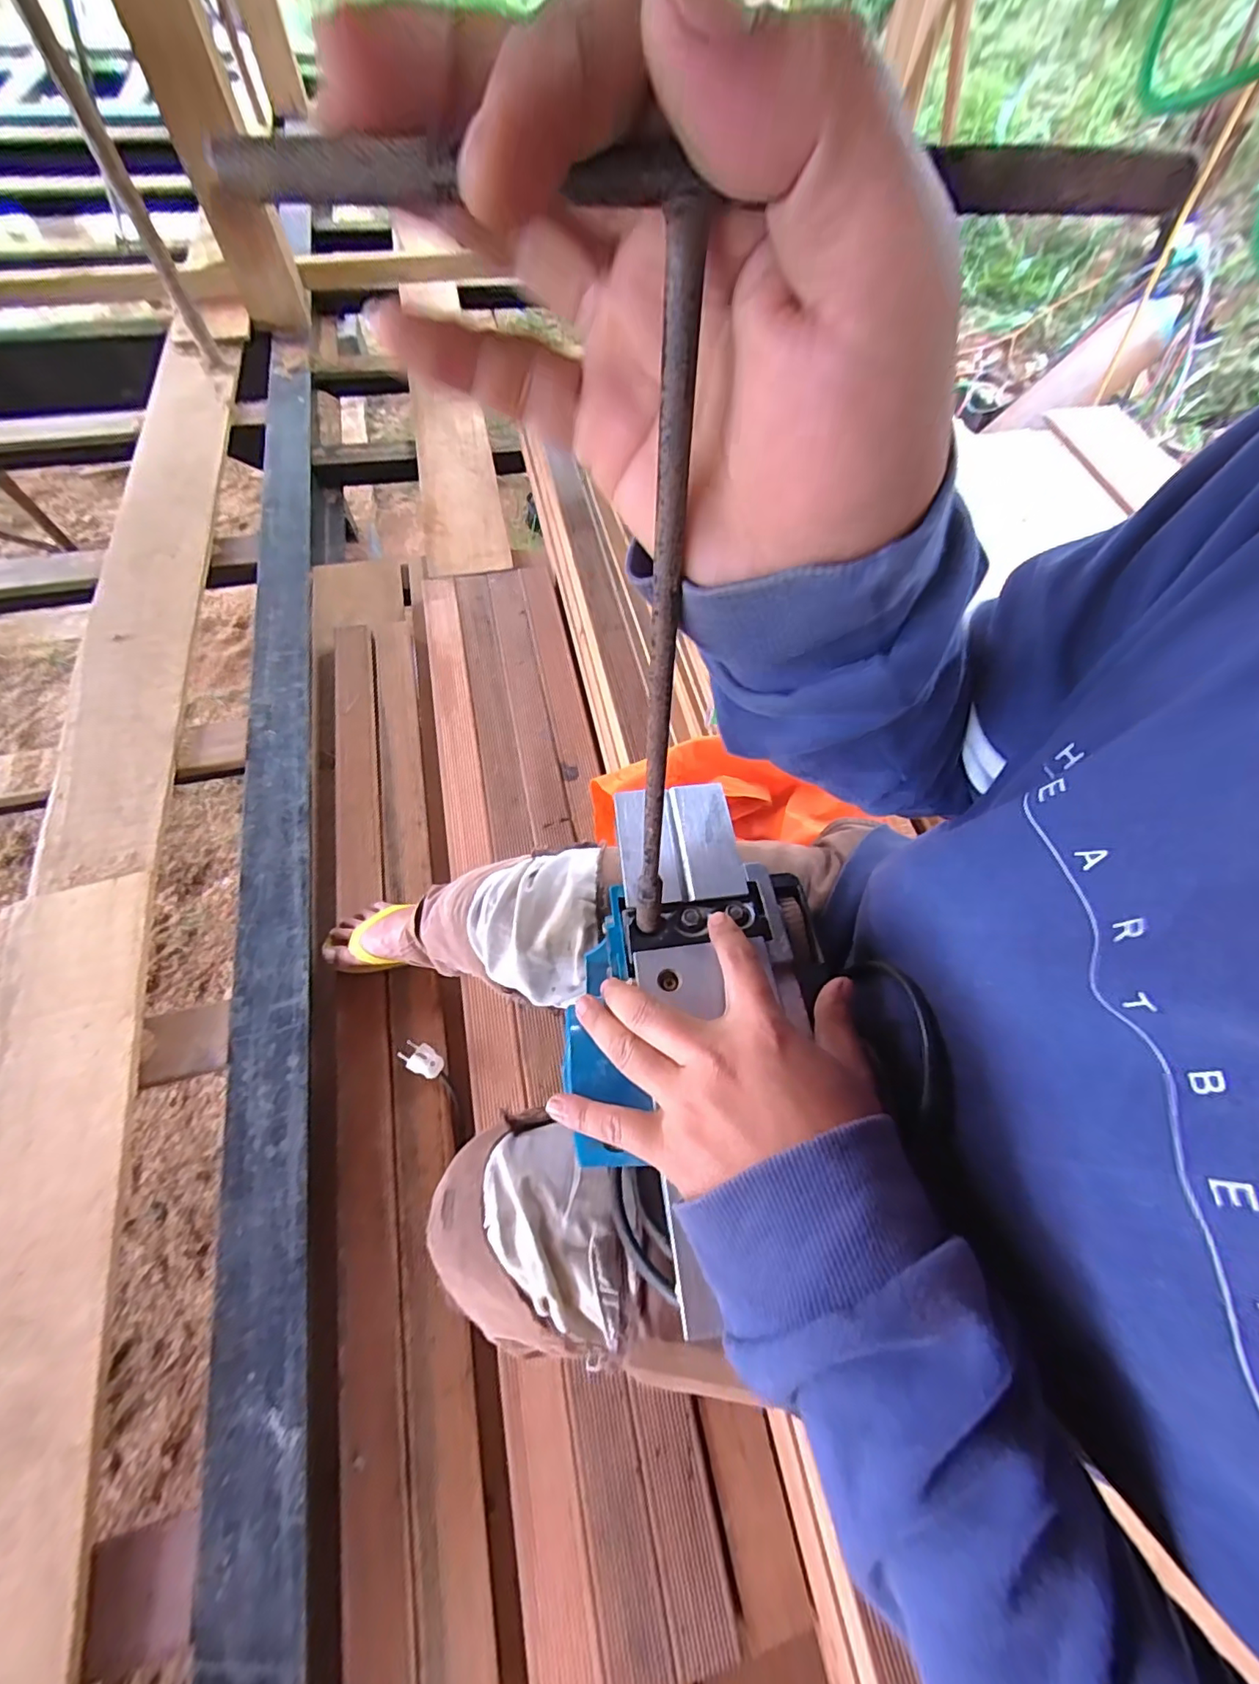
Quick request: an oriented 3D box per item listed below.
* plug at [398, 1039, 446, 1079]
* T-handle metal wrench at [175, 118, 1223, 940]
[{"bbox_3d":[-0.288,0.301,0.765,0.064,0.029,0.035,28,66,10],"label":"plug"},{"bbox_3d":[0.009,-0.042,0.205,0.172,0.272,0.012,3,54,0],"label":"T-handle metal wrench"}]

